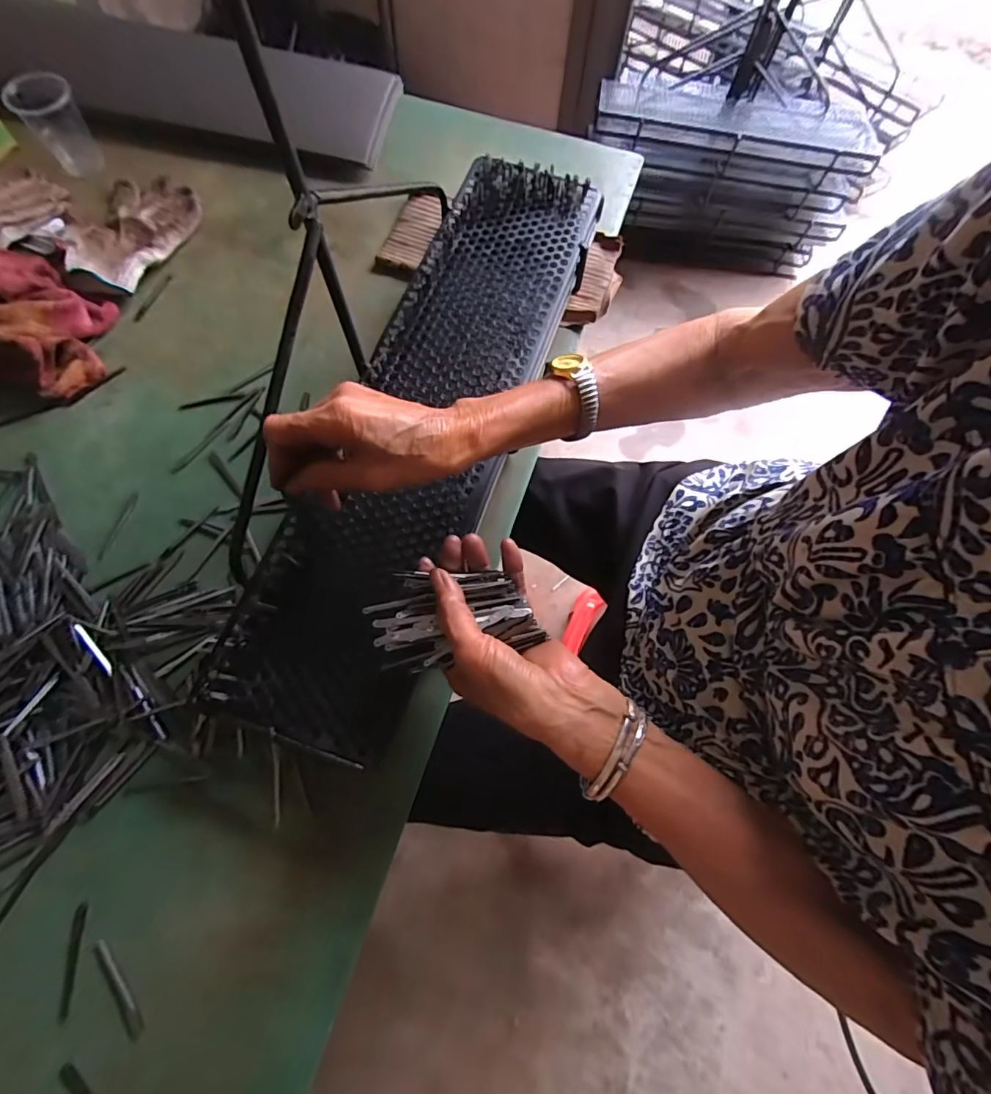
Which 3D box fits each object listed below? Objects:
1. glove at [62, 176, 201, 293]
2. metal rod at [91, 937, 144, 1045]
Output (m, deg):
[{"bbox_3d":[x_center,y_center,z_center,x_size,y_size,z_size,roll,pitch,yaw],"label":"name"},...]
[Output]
[{"bbox_3d":[-0.417,-0.363,0.567,0.109,0.028,0.161,17,70,4],"label":"glove"},{"bbox_3d":[-0.263,0.307,0.346,0.010,0.005,0.066,-39,74,-14],"label":"metal rod"}]

